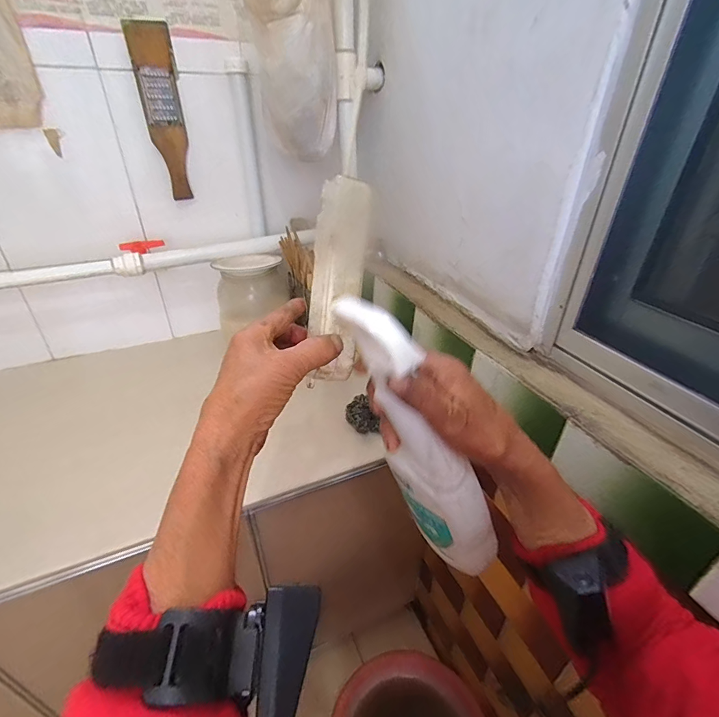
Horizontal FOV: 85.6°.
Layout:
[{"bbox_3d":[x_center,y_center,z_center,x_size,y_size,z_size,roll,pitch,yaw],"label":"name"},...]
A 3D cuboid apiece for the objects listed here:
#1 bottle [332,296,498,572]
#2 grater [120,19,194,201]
[{"bbox_3d":[0.052,0.078,0.310,0.070,0.269,0.048,-13,27,24],"label":"bottle"},{"bbox_3d":[-0.367,-0.455,0.739,0.072,0.274,0.024,-11,34,-18],"label":"grater"}]

